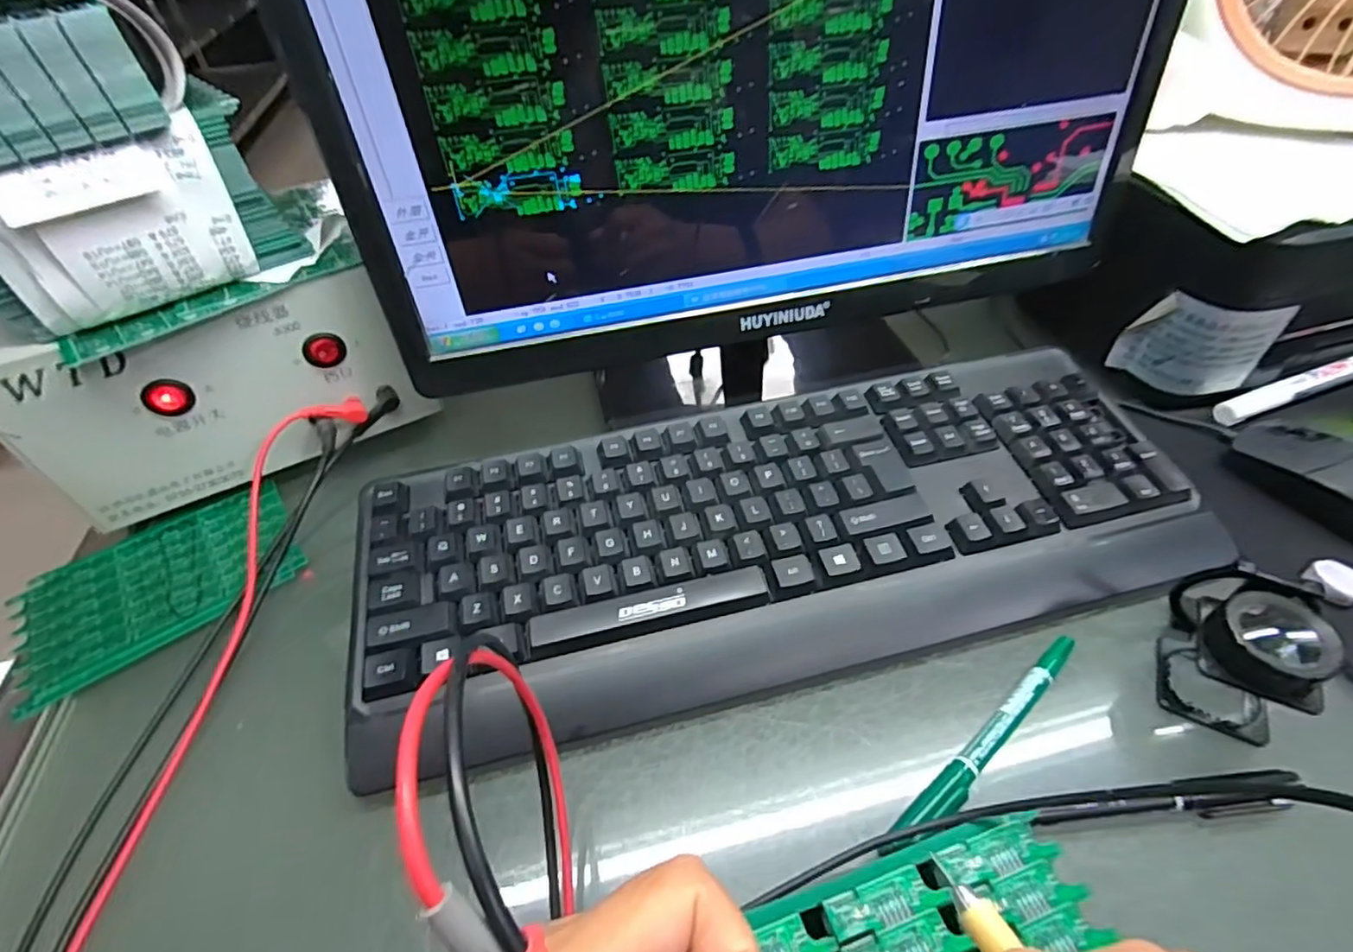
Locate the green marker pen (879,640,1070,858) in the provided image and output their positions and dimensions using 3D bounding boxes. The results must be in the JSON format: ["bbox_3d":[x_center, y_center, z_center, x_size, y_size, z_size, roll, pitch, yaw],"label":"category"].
[{"bbox_3d":[0.136,0.112,0.265,0.137,0.013,0.012,-31,53,-25],"label":"green marker pen"}]

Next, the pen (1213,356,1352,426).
[{"bbox_3d":[0.409,-0.060,0.403,0.135,0.016,0.019,-15,47,-11],"label":"pen"}]

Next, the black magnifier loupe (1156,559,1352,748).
[{"bbox_3d":[0.246,0.070,0.266,0.047,0.054,0.064,22,57,16],"label":"black magnifier loupe"}]

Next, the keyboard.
[{"bbox_3d":[0.058,0.027,0.328,0.428,0.031,0.155,-13,50,-9],"label":"keyboard"}]

